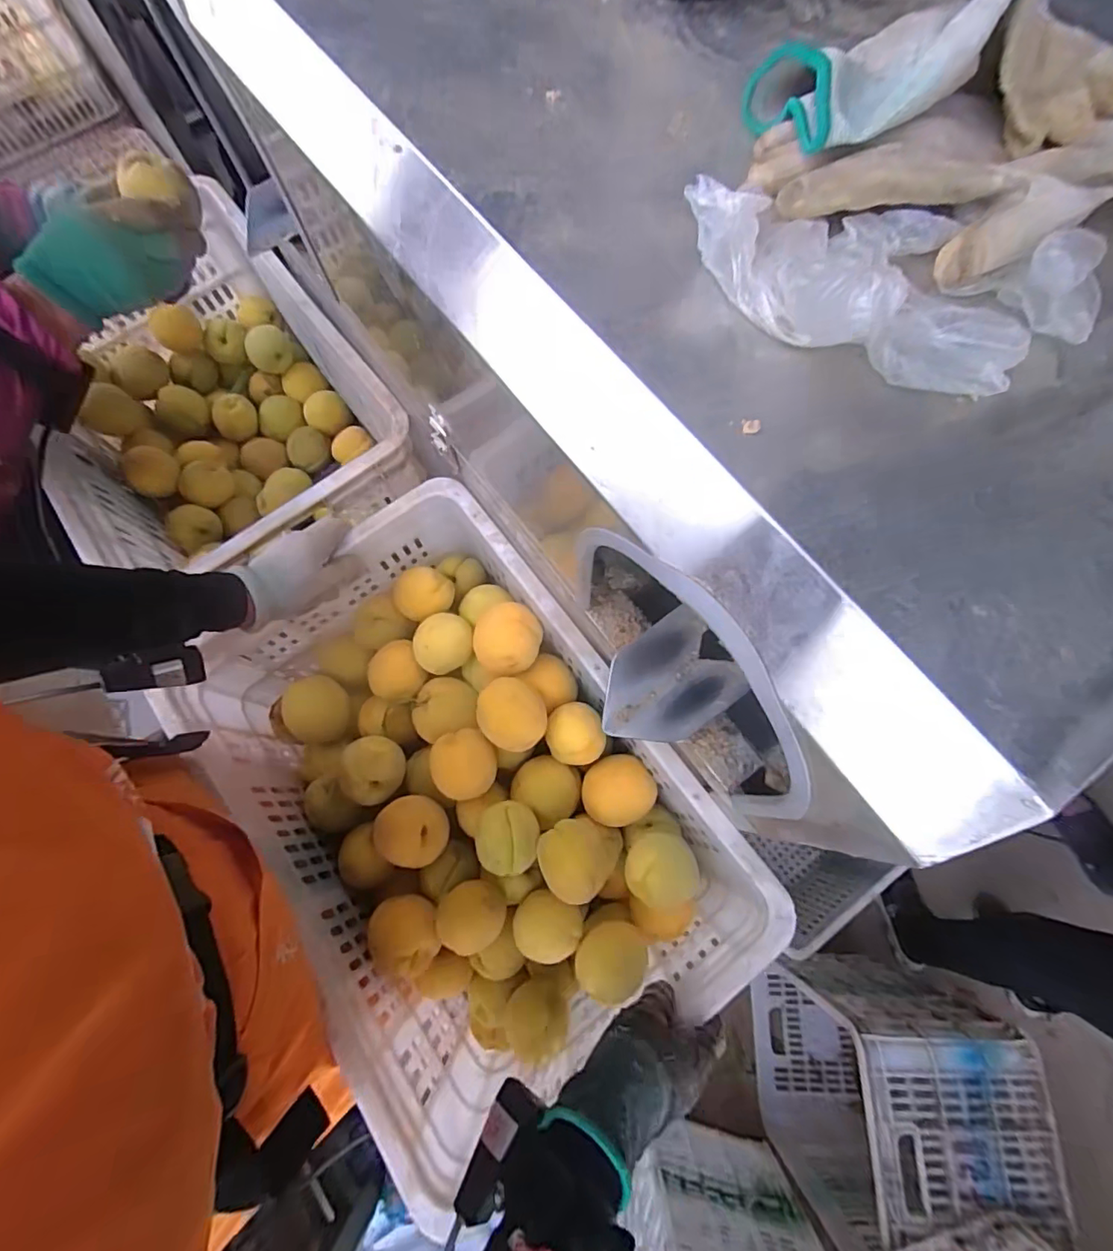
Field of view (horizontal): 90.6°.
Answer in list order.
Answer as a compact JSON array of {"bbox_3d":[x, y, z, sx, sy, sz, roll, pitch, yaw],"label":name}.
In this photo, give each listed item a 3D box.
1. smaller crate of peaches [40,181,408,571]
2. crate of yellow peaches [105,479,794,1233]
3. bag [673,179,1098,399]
[{"bbox_3d":[-0.442,-0.266,0.744,0.347,0.236,0.517,-37,75,-9],"label":"smaller crate of peaches"},{"bbox_3d":[-0.095,0.168,0.563,0.344,0.179,0.516,-36,75,-9],"label":"crate of yellow peaches"},{"bbox_3d":[0.143,-0.156,0.244,0.166,0.037,0.086,20,74,8],"label":"bag"}]

